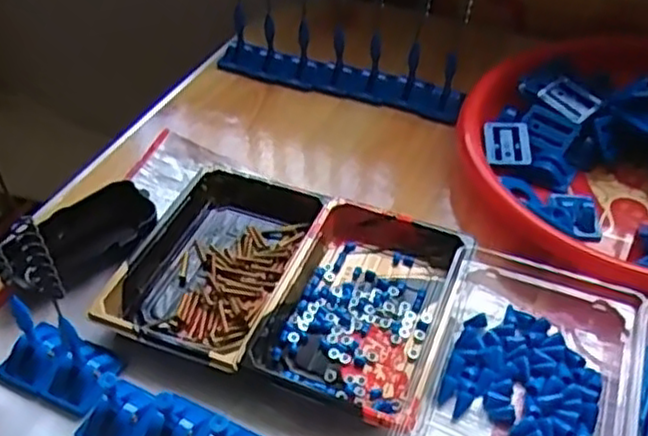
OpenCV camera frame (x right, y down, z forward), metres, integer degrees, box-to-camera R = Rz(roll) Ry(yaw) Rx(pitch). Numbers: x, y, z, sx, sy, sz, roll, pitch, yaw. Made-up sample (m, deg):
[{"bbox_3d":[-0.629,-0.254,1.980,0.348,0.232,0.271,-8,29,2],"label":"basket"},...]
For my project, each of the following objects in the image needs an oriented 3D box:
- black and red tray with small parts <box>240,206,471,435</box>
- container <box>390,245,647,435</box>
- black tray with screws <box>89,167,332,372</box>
[{"bbox_3d":[0.028,0.056,0.460,0.106,0.027,0.156,16,47,16],"label":"black and red tray with small parts"},{"bbox_3d":[0.122,0.093,0.423,0.118,0.033,0.168,16,47,16],"label":"container"},{"bbox_3d":[-0.070,0.030,0.493,0.108,0.027,0.160,17,47,17],"label":"black tray with screws"}]

